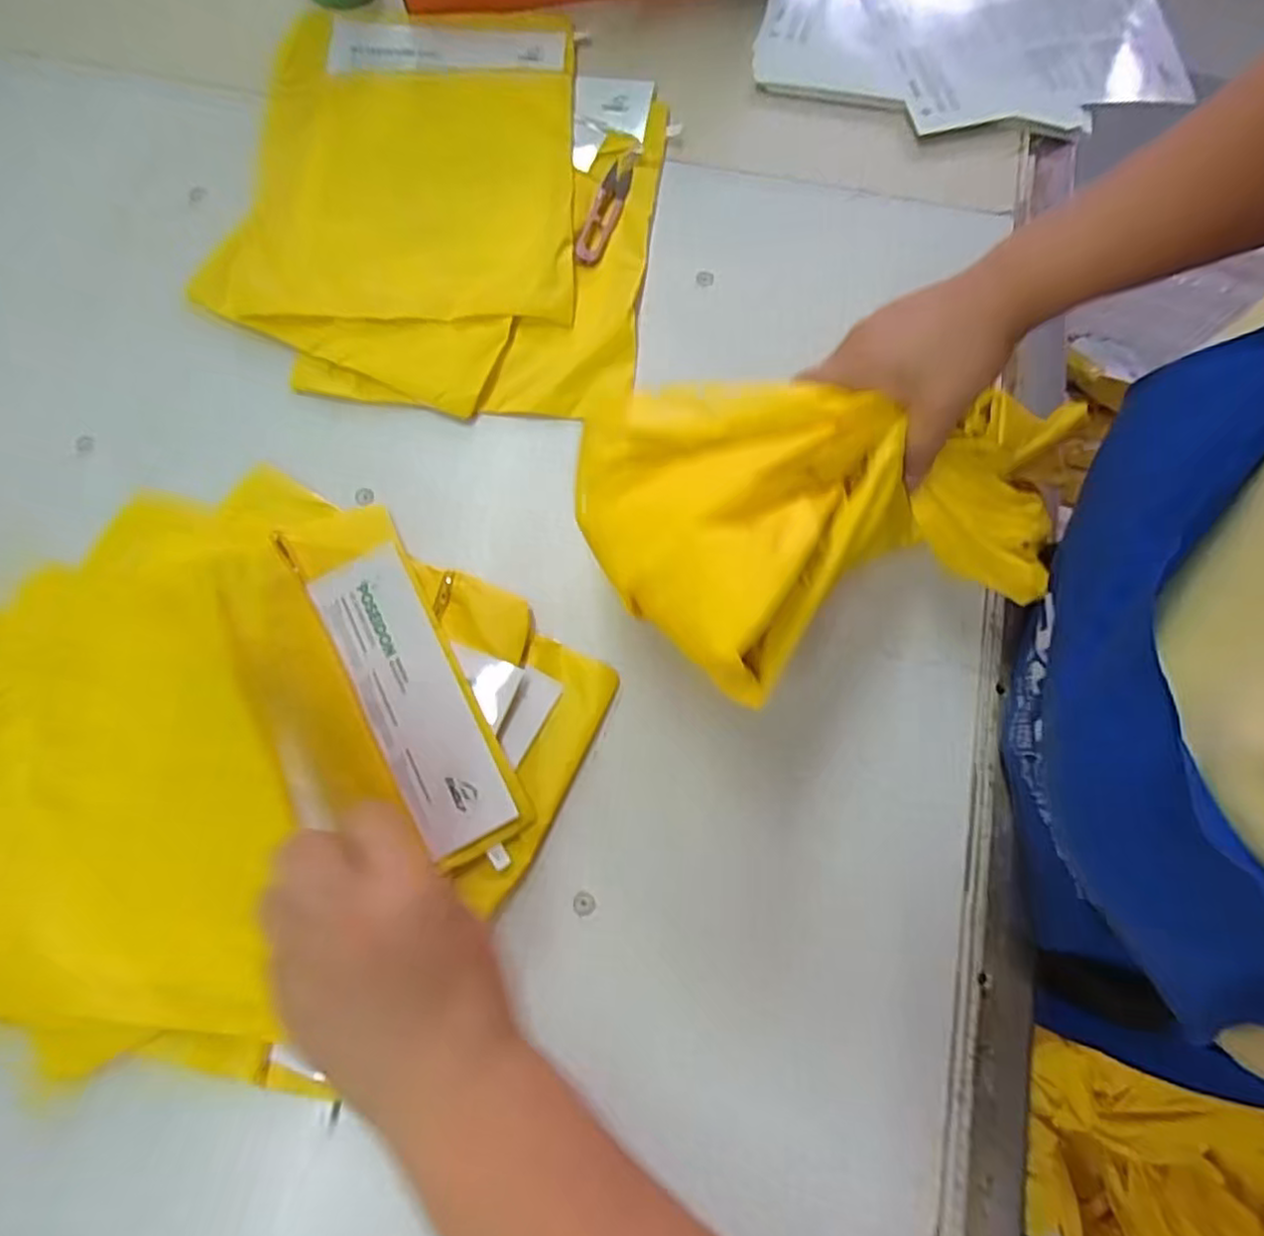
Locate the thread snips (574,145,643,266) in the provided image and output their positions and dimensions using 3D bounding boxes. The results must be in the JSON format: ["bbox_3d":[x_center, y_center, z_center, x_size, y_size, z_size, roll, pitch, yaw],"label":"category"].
[{"bbox_3d":[-0.019,-0.344,0.577,0.024,0.009,0.120,18,75,4],"label":"thread snips"}]

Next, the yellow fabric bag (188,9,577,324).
[{"bbox_3d":[-0.191,-0.392,0.583,0.278,0.012,0.319,0,74,-1],"label":"yellow fabric bag"}]

